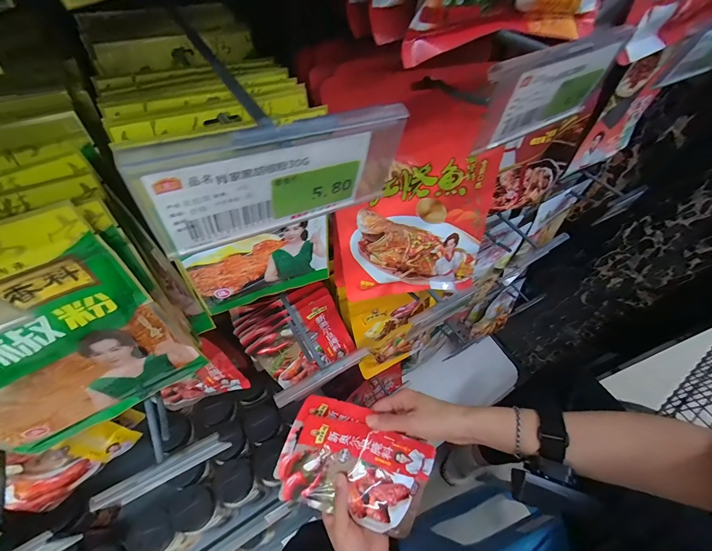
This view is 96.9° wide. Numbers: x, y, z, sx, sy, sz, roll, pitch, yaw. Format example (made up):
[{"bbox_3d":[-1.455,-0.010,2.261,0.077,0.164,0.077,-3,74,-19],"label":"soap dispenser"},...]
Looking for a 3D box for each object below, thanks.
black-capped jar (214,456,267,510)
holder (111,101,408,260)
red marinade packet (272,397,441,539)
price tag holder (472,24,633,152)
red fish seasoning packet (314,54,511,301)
[{"bbox_3d":[-0.182,0.332,0.507,0.051,0.115,0.061,-19,57,-15],"label":"black-capped jar"},{"bbox_3d":[-0.028,-0.037,0.122,0.096,0.049,0.009,-22,58,-17],"label":"holder"},{"bbox_3d":[0.001,0.242,0.404,0.186,0.011,0.132,21,88,-2],"label":"red marinade packet"},{"bbox_3d":[0.107,-0.100,0.174,0.095,0.048,0.009,-21,58,-16],"label":"price tag holder"},{"bbox_3d":[0.059,-0.065,0.301,0.154,0.232,0.027,-7,41,0],"label":"red fish seasoning packet"}]

